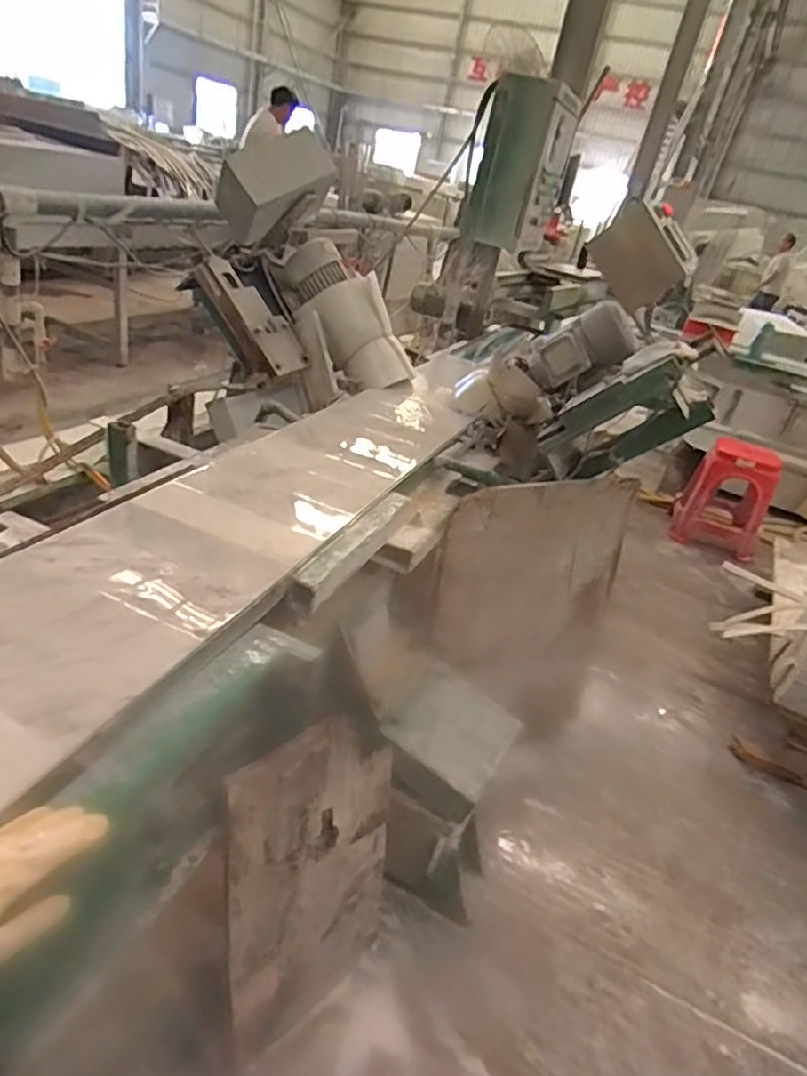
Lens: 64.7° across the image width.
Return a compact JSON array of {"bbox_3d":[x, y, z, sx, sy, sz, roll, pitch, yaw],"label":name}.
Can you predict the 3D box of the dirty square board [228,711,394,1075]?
[{"bbox_3d":[-0.138,0.549,1.026,0.305,0.626,0.037,-16,31,-40],"label":"dirty square board"}]

